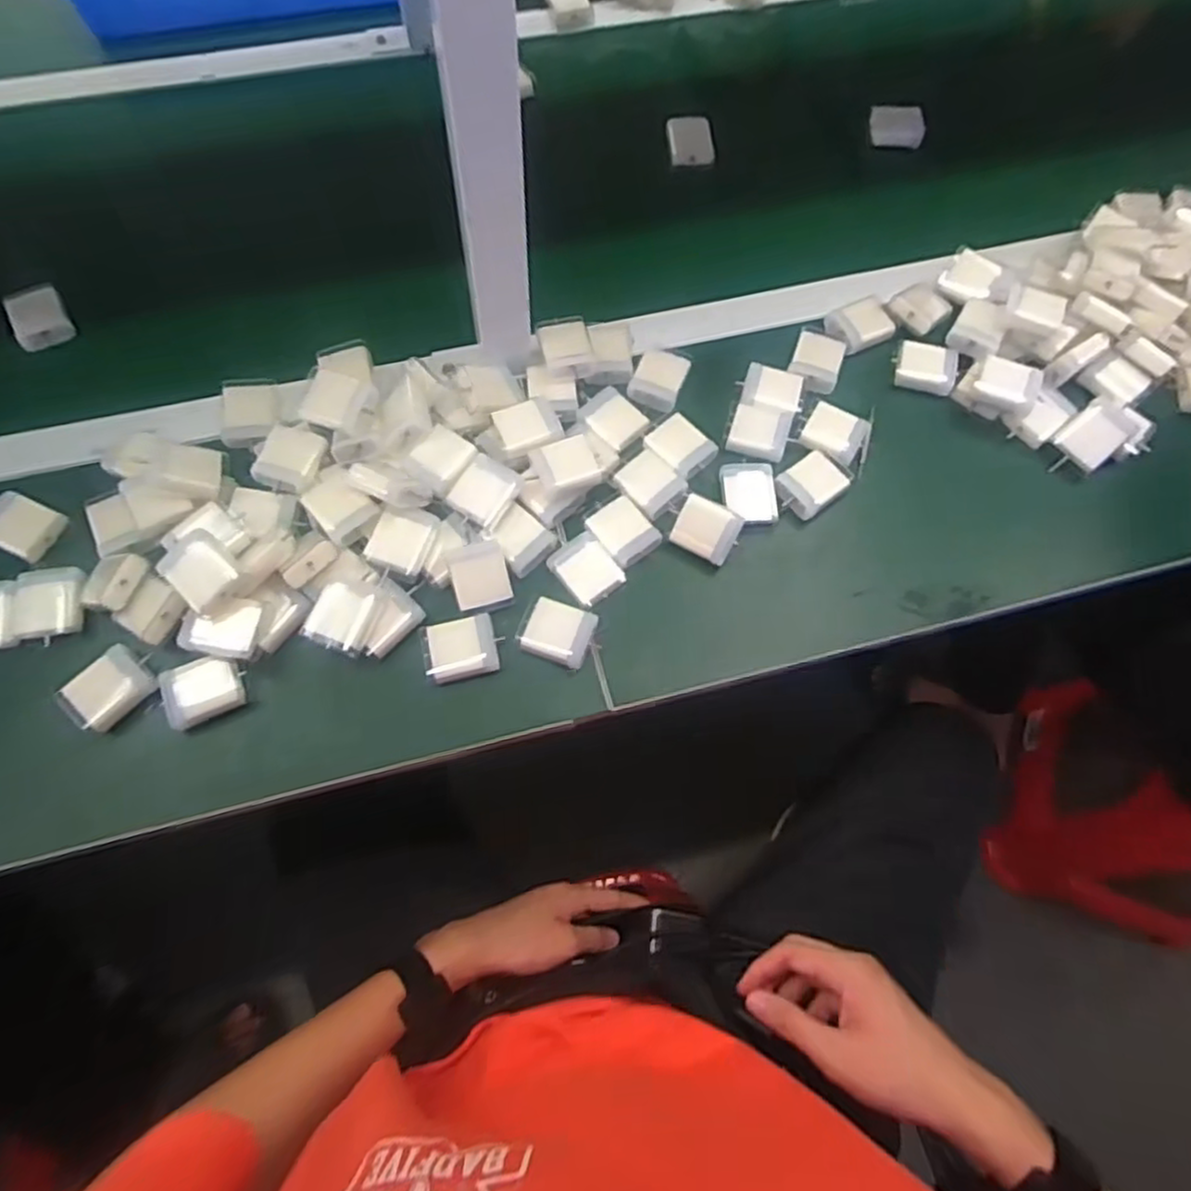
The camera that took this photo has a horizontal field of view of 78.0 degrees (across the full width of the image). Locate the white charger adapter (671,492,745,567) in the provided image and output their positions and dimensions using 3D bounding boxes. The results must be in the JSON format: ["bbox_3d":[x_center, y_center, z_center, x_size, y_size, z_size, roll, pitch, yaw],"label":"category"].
[{"bbox_3d":[0.085,-0.051,0.566,0.047,0.015,0.042,25,104,4],"label":"white charger adapter"}]

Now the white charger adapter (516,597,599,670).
[{"bbox_3d":[-0.028,0.029,0.543,0.049,0.023,0.044,21,68,7],"label":"white charger adapter"}]

